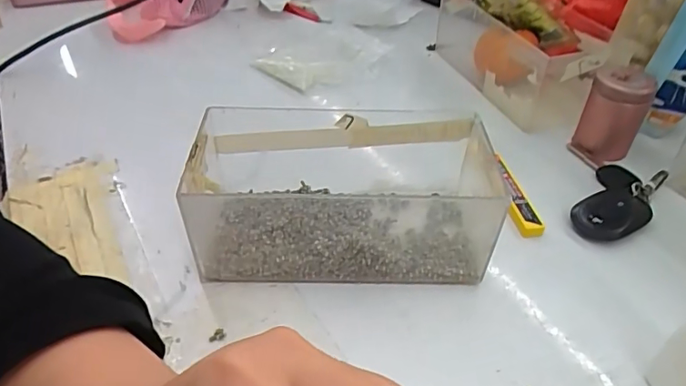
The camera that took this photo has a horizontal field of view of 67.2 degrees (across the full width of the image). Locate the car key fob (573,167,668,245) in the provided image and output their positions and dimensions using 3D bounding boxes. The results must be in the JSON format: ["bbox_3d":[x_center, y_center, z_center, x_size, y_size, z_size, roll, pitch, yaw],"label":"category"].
[{"bbox_3d":[0.201,0.005,0.375,0.043,0.010,0.093,27,47,27],"label":"car key fob"}]

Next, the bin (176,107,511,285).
[{"bbox_3d":[0.006,-0.002,0.335,0.193,0.069,0.108,2,40,0],"label":"bin"}]

